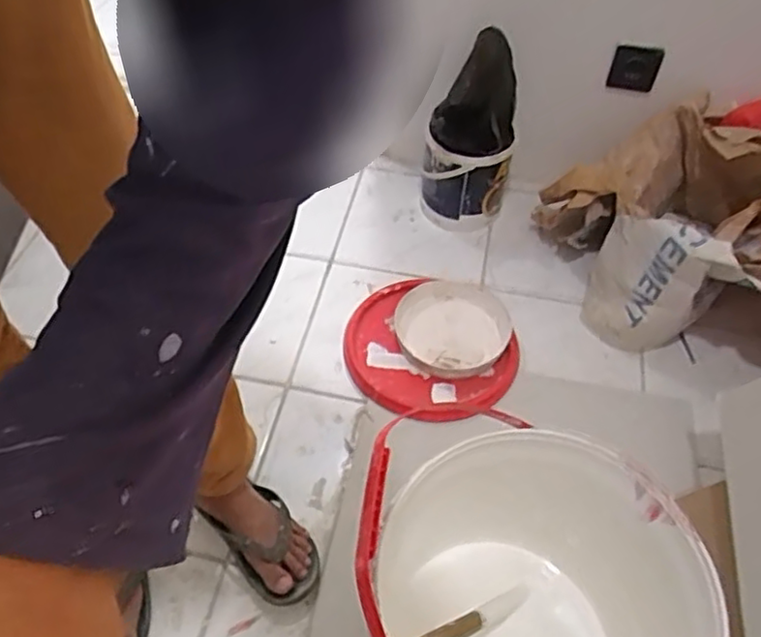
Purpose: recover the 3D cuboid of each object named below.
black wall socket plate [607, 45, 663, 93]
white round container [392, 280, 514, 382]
[{"bbox_3d":[0.475,-0.467,1.249,0.085,0.082,0.014,22,47,22],"label":"black wall socket plate"},{"bbox_3d":[0.131,0.014,1.246,0.212,0.048,0.233,0,53,0],"label":"white round container"}]

